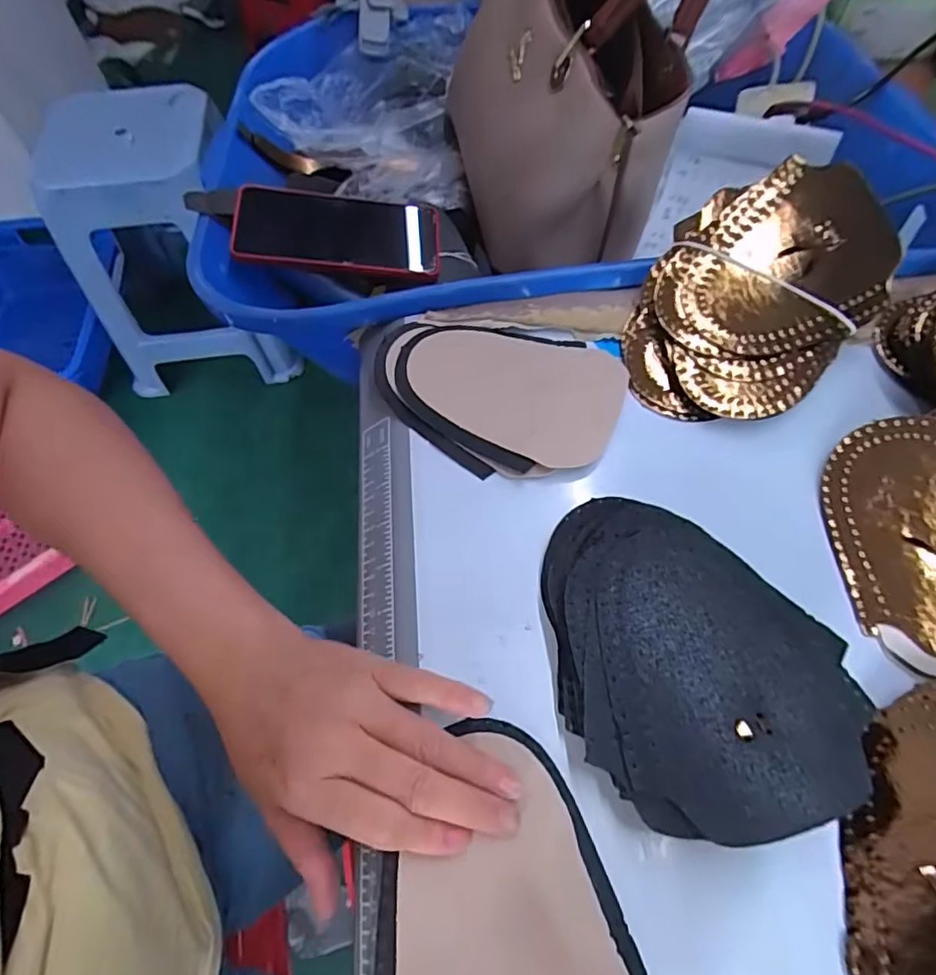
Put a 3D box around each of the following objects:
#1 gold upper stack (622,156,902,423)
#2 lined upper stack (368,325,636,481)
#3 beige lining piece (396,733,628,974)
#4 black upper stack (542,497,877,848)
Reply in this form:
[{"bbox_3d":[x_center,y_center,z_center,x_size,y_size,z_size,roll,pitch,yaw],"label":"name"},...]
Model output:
[{"bbox_3d":[0.170,-0.113,0.350,0.115,0.026,0.167,42,92,9],"label":"gold upper stack"},{"bbox_3d":[0.016,-0.057,0.352,0.147,0.020,0.103,6,63,6],"label":"lined upper stack"},{"bbox_3d":[0.013,0.168,0.233,0.086,0.007,0.120,-9,57,0],"label":"beige lining piece"},{"bbox_3d":[0.092,0.075,0.264,0.112,0.040,0.152,-36,67,-16],"label":"black upper stack"}]

